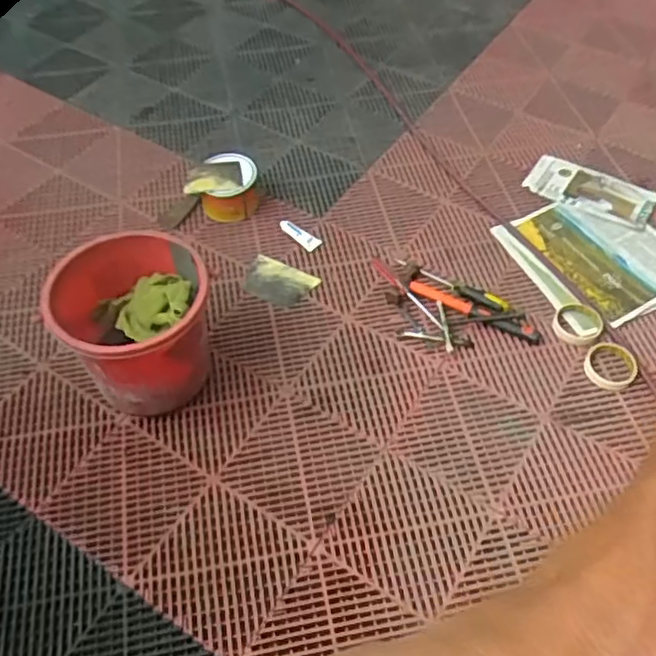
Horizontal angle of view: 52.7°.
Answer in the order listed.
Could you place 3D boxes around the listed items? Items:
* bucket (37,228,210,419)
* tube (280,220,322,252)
[{"bbox_3d":[-0.318,0.010,1.123,0.254,0.240,0.241,-1,52,1],"label":"bucket"},{"bbox_3d":[-0.058,-0.202,1.419,0.038,0.023,0.098,-39,60,-22],"label":"tube"}]

